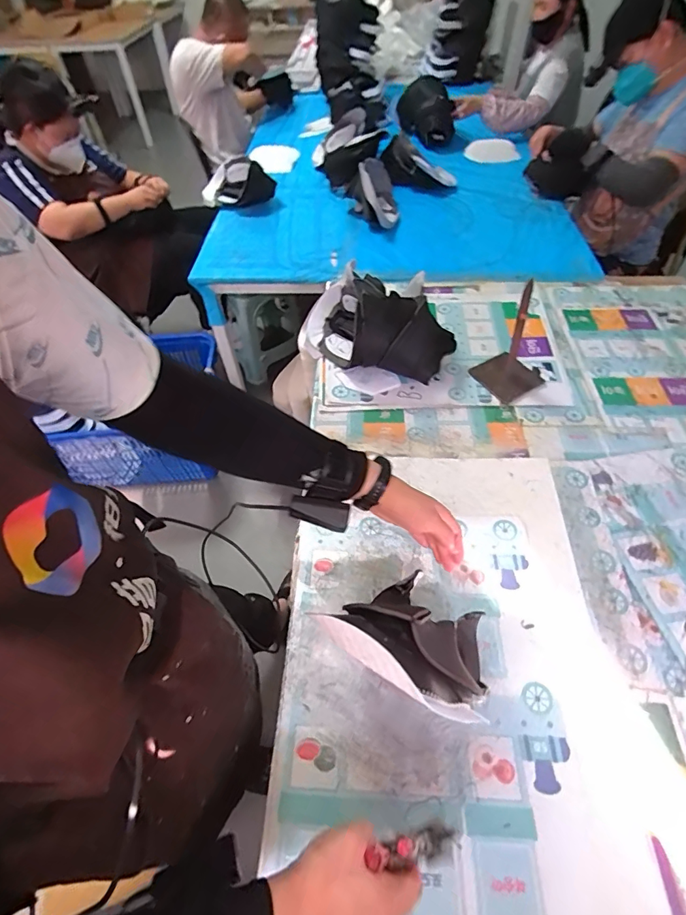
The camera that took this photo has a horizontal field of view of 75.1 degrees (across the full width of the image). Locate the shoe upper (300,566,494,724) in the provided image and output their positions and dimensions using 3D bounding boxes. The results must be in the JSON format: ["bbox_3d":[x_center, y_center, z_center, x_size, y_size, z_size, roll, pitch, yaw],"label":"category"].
[{"bbox_3d":[0.086,0.194,0.500,0.176,0.131,0.153,27,57,21],"label":"shoe upper"}]

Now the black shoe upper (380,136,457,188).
[{"bbox_3d":[0.251,-1.001,1.553,0.291,0.107,0.090,31,58,8],"label":"black shoe upper"}]

